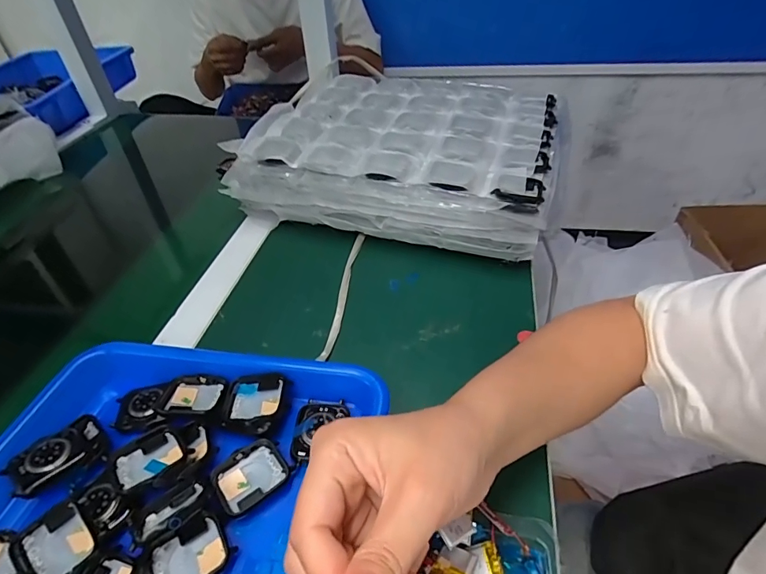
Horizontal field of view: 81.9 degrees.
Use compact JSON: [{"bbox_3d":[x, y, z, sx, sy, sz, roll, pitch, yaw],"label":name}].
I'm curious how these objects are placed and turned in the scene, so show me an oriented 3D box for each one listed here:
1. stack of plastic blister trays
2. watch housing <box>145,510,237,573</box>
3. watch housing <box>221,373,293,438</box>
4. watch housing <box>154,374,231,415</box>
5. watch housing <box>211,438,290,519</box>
[{"bbox_3d":[0.025,-0.159,0.534,0.337,0.098,0.252,11,44,17],"label":"stack of plastic blister trays"},{"bbox_3d":[-0.108,0.150,0.243,0.042,0.010,0.039,-29,47,-24],"label":"watch housing"},{"bbox_3d":[-0.088,0.081,0.308,0.044,0.012,0.042,-4,47,6],"label":"watch housing"},{"bbox_3d":[-0.137,0.078,0.316,0.047,0.012,0.037,-3,42,1],"label":"watch housing"},{"bbox_3d":[-0.083,0.117,0.276,0.043,0.008,0.037,-33,49,-27],"label":"watch housing"}]

